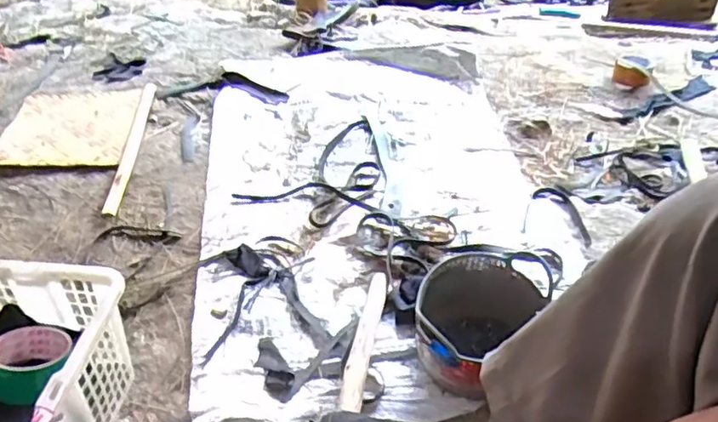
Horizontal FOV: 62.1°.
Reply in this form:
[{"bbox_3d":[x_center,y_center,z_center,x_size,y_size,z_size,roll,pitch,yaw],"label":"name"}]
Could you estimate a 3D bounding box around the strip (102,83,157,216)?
[{"bbox_3d":[-0.404,-0.122,1.065,0.027,0.008,0.347,0,47,-3],"label":"strip"}]

